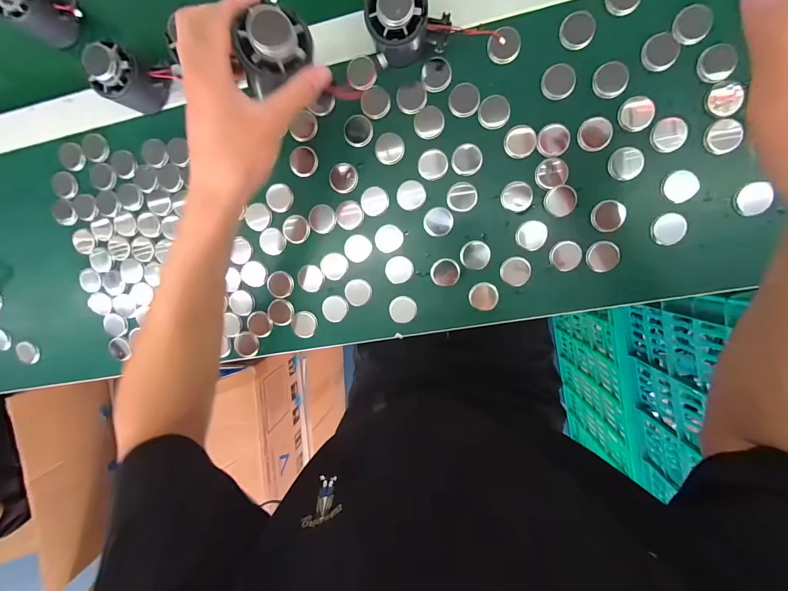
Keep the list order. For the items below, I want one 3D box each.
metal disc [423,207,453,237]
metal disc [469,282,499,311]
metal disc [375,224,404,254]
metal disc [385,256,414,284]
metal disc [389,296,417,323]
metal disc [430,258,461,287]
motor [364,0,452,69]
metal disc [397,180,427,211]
[{"bbox_3d":[0.048,-0.078,0.355,0.030,0.004,0.030,1,97,7],"label":"metal disc"},{"bbox_3d":[0.098,0.001,0.362,0.031,0.004,0.030,1,97,7],"label":"metal disc"},{"bbox_3d":[-0.005,-0.062,0.364,0.030,0.004,0.029,1,97,7],"label":"metal disc"},{"bbox_3d":[0.006,-0.028,0.368,0.030,0.004,0.029,1,97,7],"label":"metal disc"},{"bbox_3d":[0.010,0.016,0.374,0.030,0.004,0.029,1,97,7],"label":"metal disc"},{"bbox_3d":[0.056,-0.025,0.364,0.031,0.004,0.030,1,97,7],"label":"metal disc"},{"bbox_3d":[0.014,-0.249,0.307,0.071,0.058,0.047,-3,97,7],"label":"motor"},{"bbox_3d":[0.019,-0.106,0.355,0.030,0.004,0.030,1,97,7],"label":"metal disc"}]

